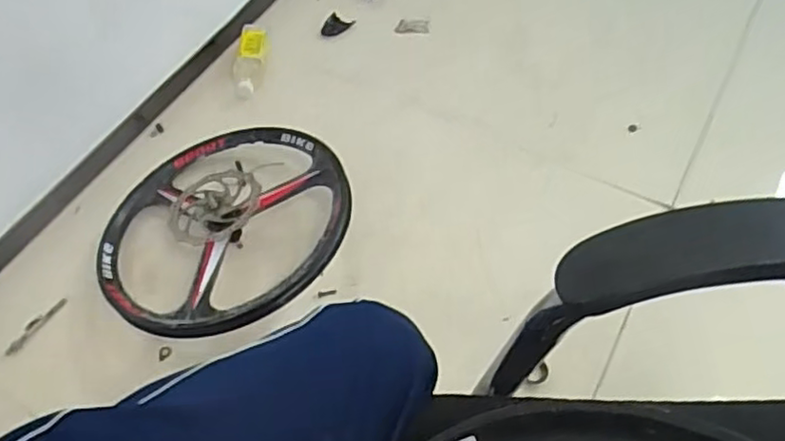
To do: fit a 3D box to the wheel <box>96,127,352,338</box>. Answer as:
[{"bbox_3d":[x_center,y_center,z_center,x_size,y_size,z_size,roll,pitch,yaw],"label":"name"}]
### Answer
[{"bbox_3d":[-0.269,0.009,1.086,0.389,0.089,0.410,0,56,1],"label":"wheel"}]

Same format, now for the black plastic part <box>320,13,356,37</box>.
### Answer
[{"bbox_3d":[-0.119,-0.426,1.458,0.078,0.029,0.035,-27,59,-14],"label":"black plastic part"}]

